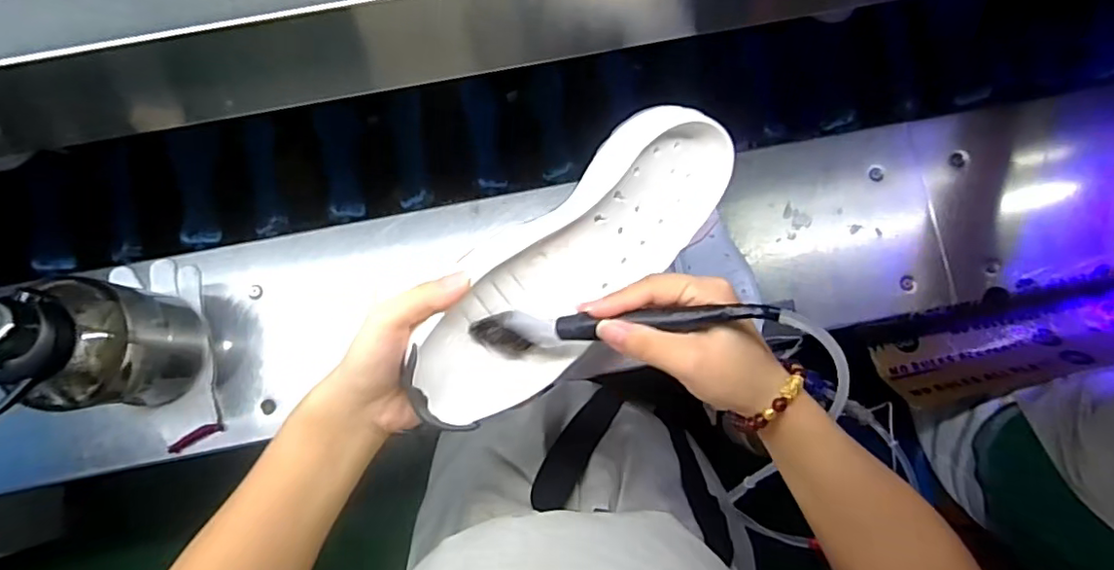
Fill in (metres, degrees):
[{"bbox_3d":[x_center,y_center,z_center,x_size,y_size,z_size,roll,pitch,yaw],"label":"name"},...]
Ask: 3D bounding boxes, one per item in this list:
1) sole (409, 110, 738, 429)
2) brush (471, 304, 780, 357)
[{"bbox_3d":[0.010,-0.015,0.384,0.252,0.045,0.090,-43,119,-12],"label":"sole"},{"bbox_3d":[0.033,0.023,0.333,0.169,0.035,0.025,-6,83,25],"label":"brush"}]

